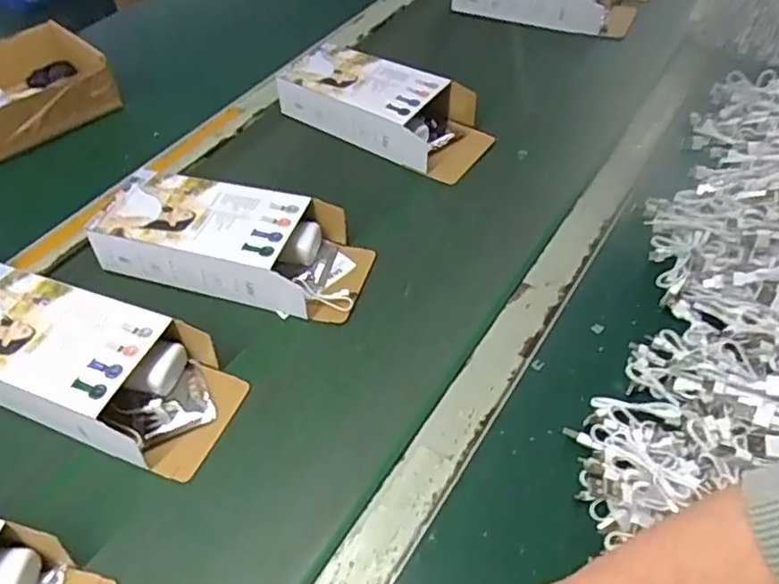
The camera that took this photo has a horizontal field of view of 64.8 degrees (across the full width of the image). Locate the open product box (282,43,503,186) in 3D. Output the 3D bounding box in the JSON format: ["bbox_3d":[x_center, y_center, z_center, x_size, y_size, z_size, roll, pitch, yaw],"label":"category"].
[{"bbox_3d":[-0.004,-0.219,0.723,0.253,0.058,0.102,29,56,24],"label":"open product box"}]

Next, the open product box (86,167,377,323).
[{"bbox_3d":[-0.148,-0.047,0.588,0.255,0.053,0.110,12,51,12],"label":"open product box"}]

